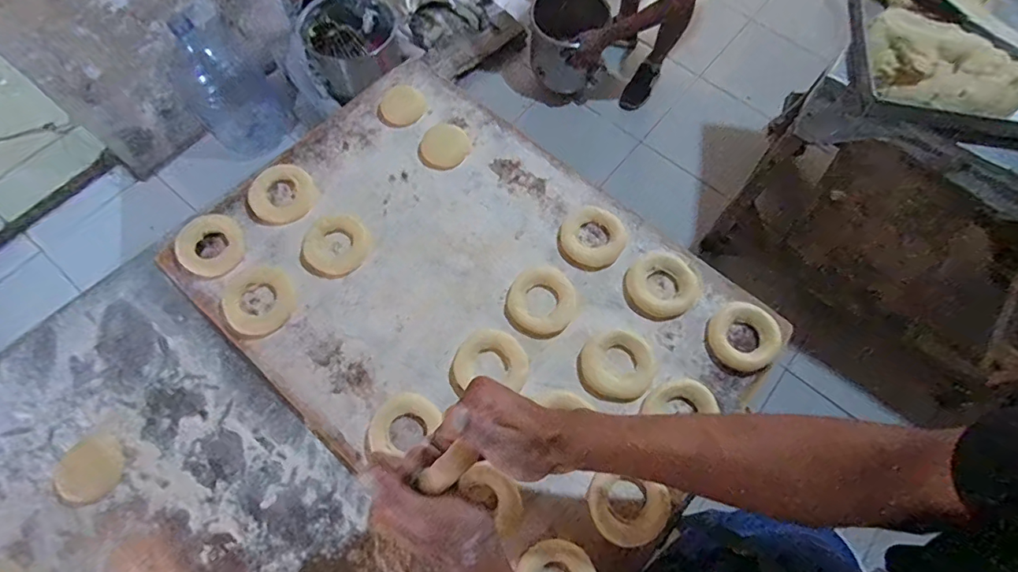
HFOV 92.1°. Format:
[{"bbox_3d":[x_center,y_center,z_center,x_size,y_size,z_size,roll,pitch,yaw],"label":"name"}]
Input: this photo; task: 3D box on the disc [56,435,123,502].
[{"bbox_3d":[-0.409,0.179,0.479,0.058,0.004,0.059,0,69,1],"label":"disc"}]

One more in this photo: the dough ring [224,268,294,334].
[{"bbox_3d":[-0.271,0.016,0.536,0.073,0.006,0.073,0,69,1],"label":"dough ring"}]

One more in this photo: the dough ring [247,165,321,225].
[{"bbox_3d":[-0.268,-0.109,0.582,0.073,0.012,0.073,0,69,1],"label":"dough ring"}]

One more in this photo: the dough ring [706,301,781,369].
[{"bbox_3d":[0.246,0.053,0.515,0.066,0.012,0.068,0,69,1],"label":"dough ring"}]

